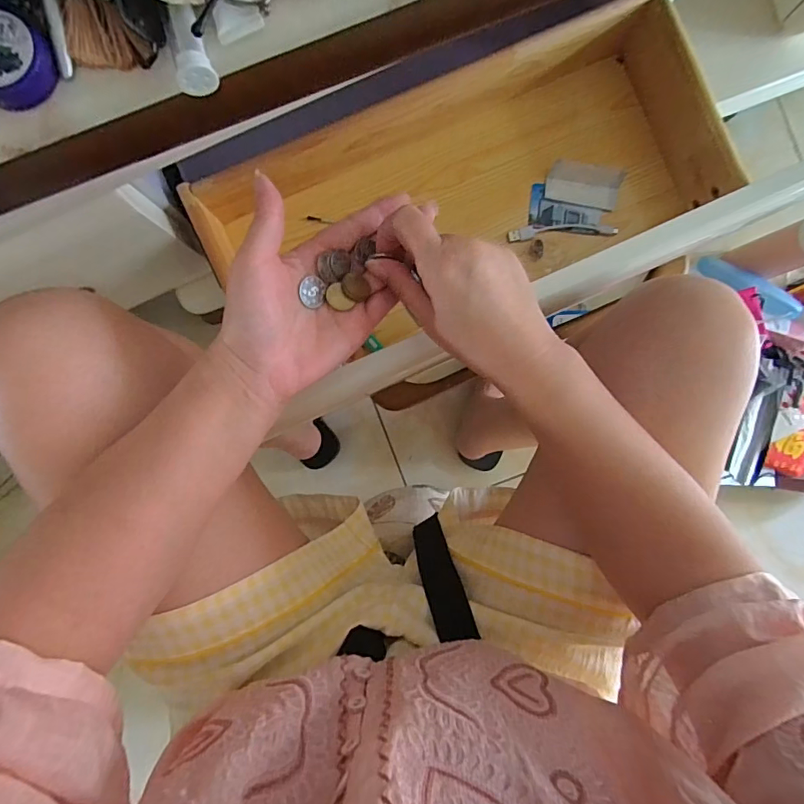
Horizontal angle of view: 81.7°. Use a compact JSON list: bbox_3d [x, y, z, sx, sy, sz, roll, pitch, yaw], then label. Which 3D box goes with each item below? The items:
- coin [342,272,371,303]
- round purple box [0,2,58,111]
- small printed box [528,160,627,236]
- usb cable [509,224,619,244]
[{"bbox_3d":[-0.032,-0.079,0.316,0.017,0.004,0.023,29,57,-10],"label":"coin"},{"bbox_3d":[-0.245,-0.210,0.283,0.054,0.021,0.051,0,90,0],"label":"round purple box"},{"bbox_3d":[0.200,-0.237,0.538,0.092,0.026,0.070,13,90,0],"label":"small printed box"},{"bbox_3d":[0.187,-0.201,0.545,0.124,0.015,0.020,-3,90,0],"label":"usb cable"}]

